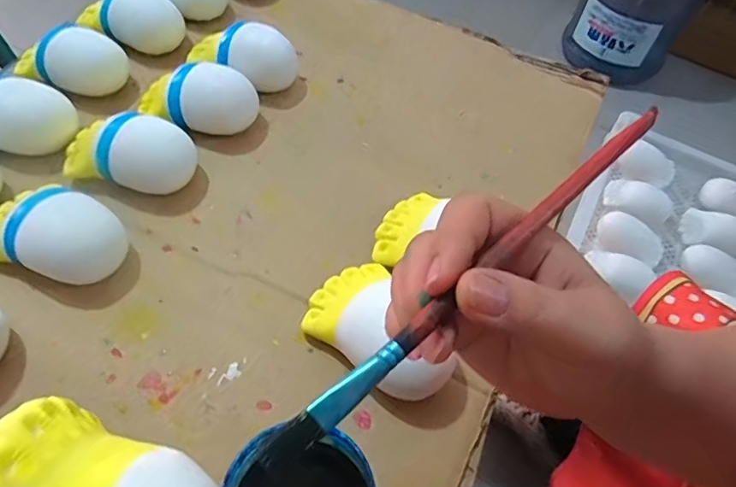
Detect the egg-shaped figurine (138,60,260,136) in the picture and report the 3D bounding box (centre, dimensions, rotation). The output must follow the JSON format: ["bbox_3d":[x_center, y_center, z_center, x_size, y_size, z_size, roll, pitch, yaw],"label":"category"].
[{"bbox_3d":[-0.172,-0.142,0.511,0.111,0.059,0.059,11,54,5],"label":"egg-shaped figurine"}]

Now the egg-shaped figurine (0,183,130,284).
[{"bbox_3d":[-0.257,-0.015,0.417,0.115,0.053,0.078,13,55,6],"label":"egg-shaped figurine"}]

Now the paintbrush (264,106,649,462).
[{"bbox_3d":[0.044,0.006,0.180,0.196,0.005,0.009,-39,65,-19],"label":"paintbrush"}]

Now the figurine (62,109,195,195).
[{"bbox_3d":[-0.222,-0.083,0.468,0.112,0.059,0.066,16,55,8],"label":"figurine"}]

